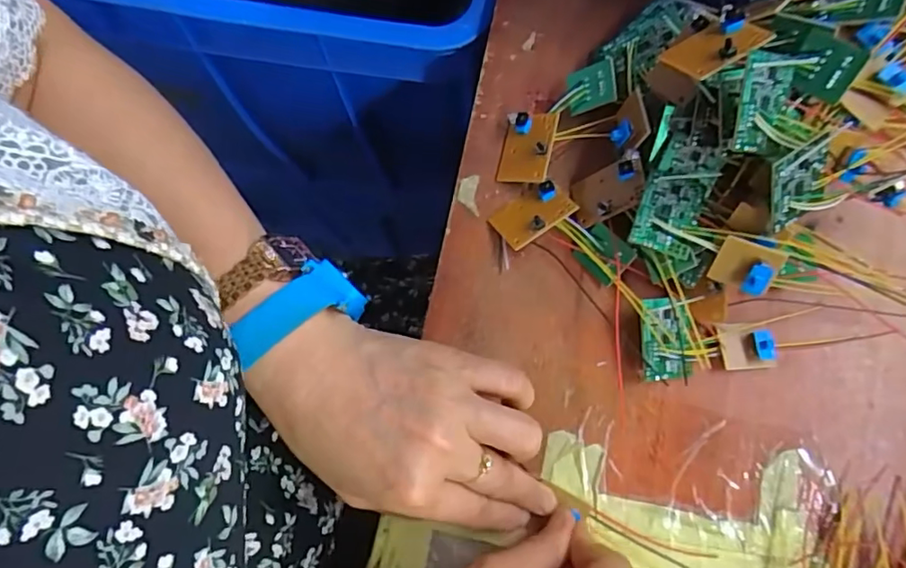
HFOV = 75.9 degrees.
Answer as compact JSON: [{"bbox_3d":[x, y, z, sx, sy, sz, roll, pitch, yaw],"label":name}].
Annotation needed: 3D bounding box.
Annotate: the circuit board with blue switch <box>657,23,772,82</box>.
[{"bbox_3d":[0.129,-0.118,0.286,0.046,0.008,0.031,-30,47,-5],"label":"circuit board with blue switch"}]

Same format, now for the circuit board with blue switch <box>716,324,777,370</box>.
[{"bbox_3d":[0.160,0.034,0.315,0.030,0.013,0.024,0,76,2],"label":"circuit board with blue switch"}]

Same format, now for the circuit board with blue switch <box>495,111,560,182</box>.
[{"bbox_3d":[0.043,-0.082,0.345,0.031,0.008,0.043,7,79,28],"label":"circuit board with blue switch"}]

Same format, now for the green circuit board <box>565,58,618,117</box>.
[{"bbox_3d":[0.082,-0.116,0.346,0.027,0.005,0.025,-10,95,23],"label":"green circuit board"}]

